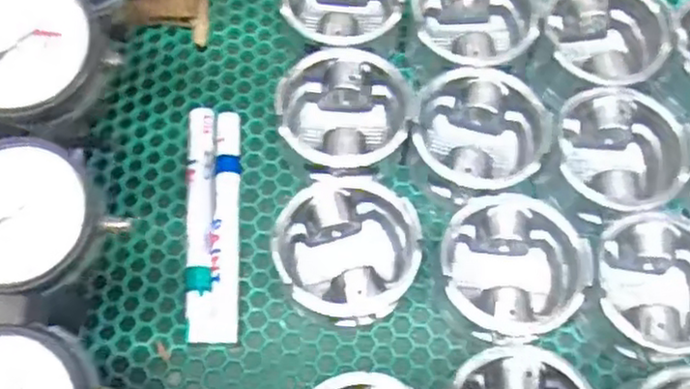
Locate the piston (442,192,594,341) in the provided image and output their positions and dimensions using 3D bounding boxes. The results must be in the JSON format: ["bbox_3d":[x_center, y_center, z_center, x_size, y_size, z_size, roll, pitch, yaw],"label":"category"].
[{"bbox_3d":[0.089,0.043,0.402,0.081,0.051,0.078,11,69,2],"label":"piston"}]

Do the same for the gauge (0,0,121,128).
[{"bbox_3d":[-0.119,-0.053,0.261,0.054,0.021,0.051,1,69,-2],"label":"gauge"}]

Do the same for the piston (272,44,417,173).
[{"bbox_3d":[-0.002,-0.045,0.438,0.074,0.050,0.076,-8,69,-5],"label":"piston"}]

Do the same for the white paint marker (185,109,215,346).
[{"bbox_3d":[-0.087,0.016,0.431,0.016,0.014,0.145,-2,69,-3],"label":"white paint marker"}]

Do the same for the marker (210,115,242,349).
[{"bbox_3d":[-0.071,0.017,0.431,0.015,0.014,0.144,-1,69,-2],"label":"marker"}]

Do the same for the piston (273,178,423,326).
[{"bbox_3d":[0.001,0.034,0.403,0.074,0.053,0.078,1,69,-2],"label":"piston"}]

